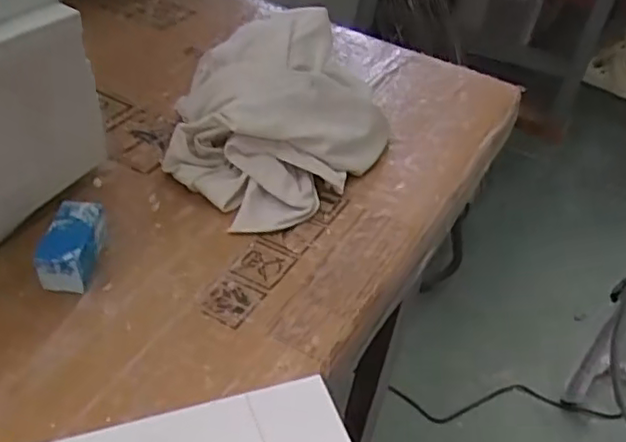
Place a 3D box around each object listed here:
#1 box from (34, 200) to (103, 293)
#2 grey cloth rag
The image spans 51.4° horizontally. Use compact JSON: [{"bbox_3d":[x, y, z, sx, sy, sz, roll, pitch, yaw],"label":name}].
[{"bbox_3d":[-0.138,0.014,0.372,0.027,0.024,0.049,4,41,-3],"label":"box"},{"bbox_3d":[-0.030,-0.077,0.460,0.129,0.078,0.142,34,48,28],"label":"grey cloth rag"}]

